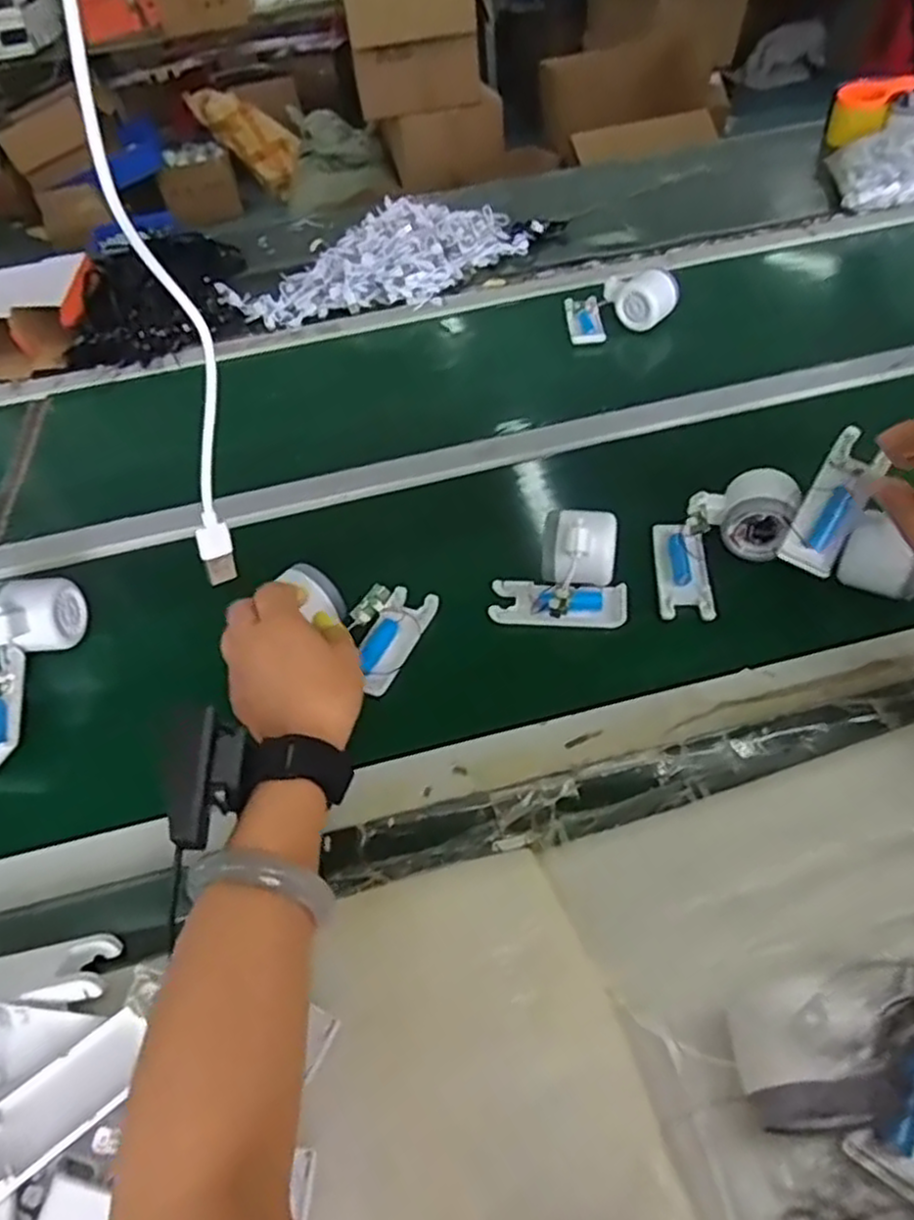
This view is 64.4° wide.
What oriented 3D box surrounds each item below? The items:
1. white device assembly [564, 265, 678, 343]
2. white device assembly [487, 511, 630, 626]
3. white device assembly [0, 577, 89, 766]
[{"bbox_3d":[0.195,-0.378,0.879,0.127,0.055,0.095,-10,47,-1],"label":"white device assembly"},{"bbox_3d":[0.080,-0.040,0.563,0.101,0.067,0.076,1,48,9],"label":"white device assembly"},{"bbox_3d":[-0.340,0.042,0.554,0.047,0.052,0.161,-4,47,5],"label":"white device assembly"}]

